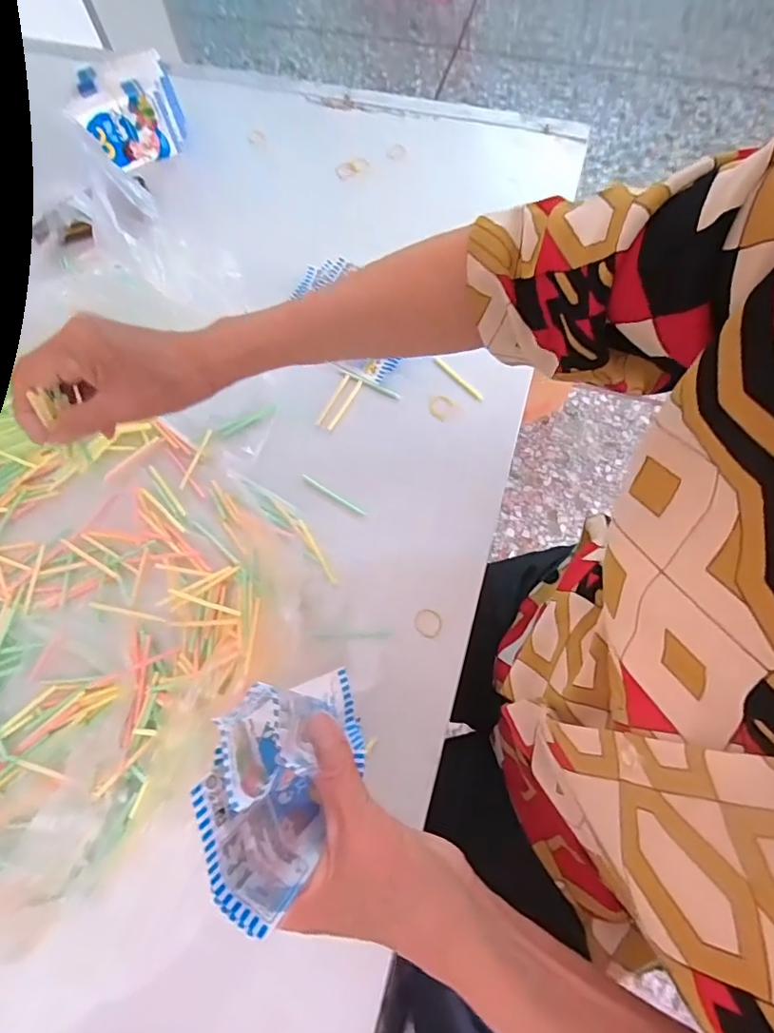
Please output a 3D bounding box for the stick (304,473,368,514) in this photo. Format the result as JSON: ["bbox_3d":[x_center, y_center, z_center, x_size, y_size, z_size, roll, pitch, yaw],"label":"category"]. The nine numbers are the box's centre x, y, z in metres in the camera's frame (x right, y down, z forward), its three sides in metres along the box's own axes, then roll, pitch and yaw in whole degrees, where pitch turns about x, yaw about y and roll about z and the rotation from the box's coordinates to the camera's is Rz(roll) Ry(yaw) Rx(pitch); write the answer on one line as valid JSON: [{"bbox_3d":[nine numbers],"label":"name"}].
[{"bbox_3d":[-0.045,-0.019,0.443,0.063,0.004,0.005,32,71,12],"label":"stick"}]

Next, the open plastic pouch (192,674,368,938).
[{"bbox_3d":[-0.046,0.114,0.235,0.058,0.081,0.094,26,70,10],"label":"open plastic pouch"}]

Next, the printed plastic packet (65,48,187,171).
[{"bbox_3d":[-0.272,-0.429,0.558,0.111,0.074,0.057,-25,70,-7],"label":"printed plastic packet"}]

